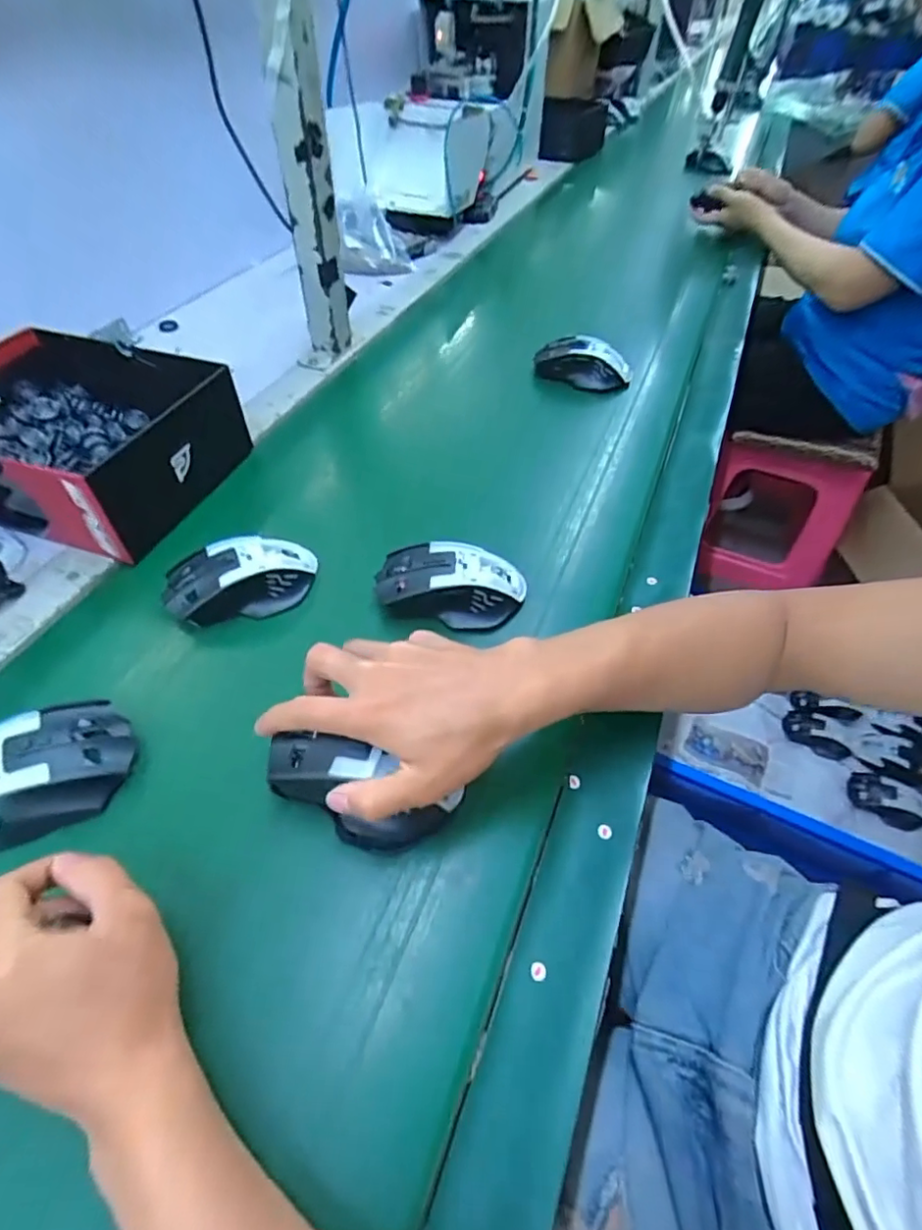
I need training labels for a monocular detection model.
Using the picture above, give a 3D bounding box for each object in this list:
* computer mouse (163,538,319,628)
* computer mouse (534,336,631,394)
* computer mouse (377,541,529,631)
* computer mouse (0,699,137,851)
[{"bbox_3d":[-0.174,-0.030,0.461,0.113,0.037,0.059,-15,50,-14],"label":"computer mouse"},{"bbox_3d":[0.145,-0.295,0.694,0.116,0.047,0.052,10,48,8],"label":"computer mouse"},{"bbox_3d":[-0.007,-0.026,0.456,0.113,0.036,0.061,6,48,4],"label":"computer mouse"},{"bbox_3d":[-0.261,0.098,0.351,0.113,0.037,0.067,-25,53,-22],"label":"computer mouse"}]

